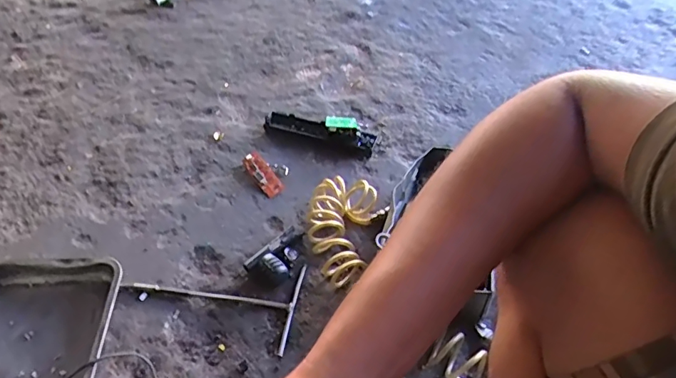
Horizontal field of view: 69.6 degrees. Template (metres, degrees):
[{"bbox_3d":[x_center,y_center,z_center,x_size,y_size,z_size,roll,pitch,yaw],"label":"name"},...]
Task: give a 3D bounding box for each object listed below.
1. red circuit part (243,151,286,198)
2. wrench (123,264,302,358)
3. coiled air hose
[{"bbox_3d":[-0.164,-0.035,1.060,0.047,0.018,0.131,-26,55,-24],"label":"red circuit part"},{"bbox_3d":[-0.224,0.184,0.862,0.306,0.017,0.168,9,49,5],"label":"wrench"},{"bbox_3d":[0.005,0.066,0.942,0.147,0.071,0.236,17,50,11],"label":"coiled air hose"}]

